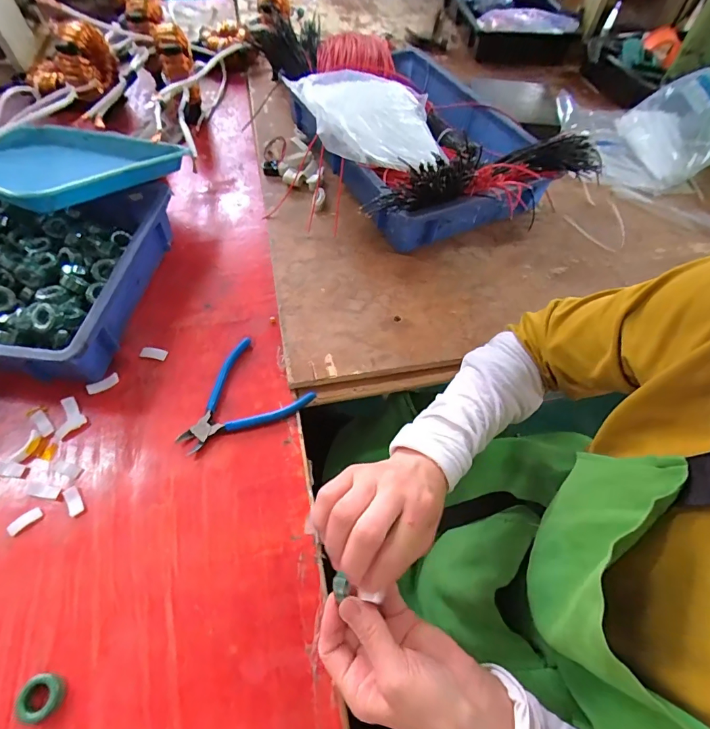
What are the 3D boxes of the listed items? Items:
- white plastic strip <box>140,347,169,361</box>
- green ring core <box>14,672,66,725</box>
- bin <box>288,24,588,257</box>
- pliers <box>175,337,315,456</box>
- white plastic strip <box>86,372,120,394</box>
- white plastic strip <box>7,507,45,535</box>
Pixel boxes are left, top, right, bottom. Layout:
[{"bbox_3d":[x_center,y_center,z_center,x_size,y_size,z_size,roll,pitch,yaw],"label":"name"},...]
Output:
[{"bbox_3d":[-0.248,-0.014,0.503,0.032,0.004,0.014,11,74,0],"label":"white plastic strip"},{"bbox_3d":[-0.252,0.265,0.326,0.032,0.014,0.029,17,60,8],"label":"green ring core"},{"bbox_3d":[0.097,-0.384,0.638,0.327,0.150,0.441,-20,62,-13],"label":"bin"},{"bbox_3d":[-0.139,0.042,0.467,0.117,0.013,0.139,40,66,20],"label":"pliers"},{"bbox_3d":[-0.295,0.023,0.479,0.035,0.007,0.013,-32,65,-19],"label":"white plastic strip"},{"bbox_3d":[-0.321,0.151,0.396,0.013,0.004,0.031,41,66,20],"label":"white plastic strip"}]

